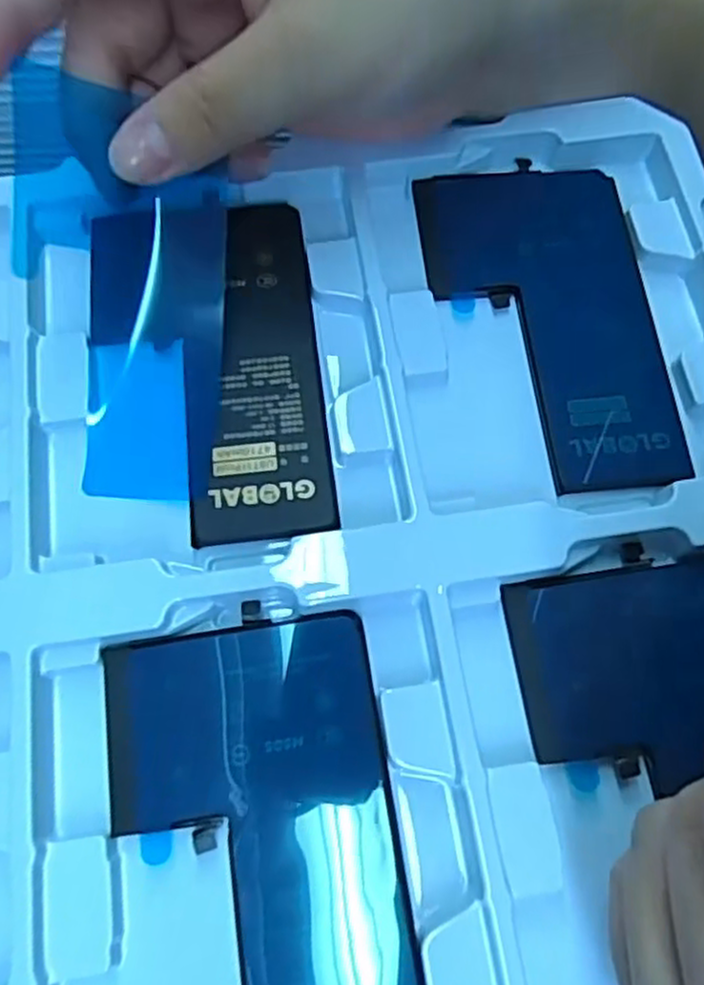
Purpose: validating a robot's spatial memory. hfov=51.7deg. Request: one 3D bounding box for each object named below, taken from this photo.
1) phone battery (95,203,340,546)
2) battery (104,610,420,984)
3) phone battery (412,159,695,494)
[{"bbox_3d":[-0.030,-0.039,0.211,0.046,0.006,0.107,-7,70,-2],"label":"phone battery"},{"bbox_3d":[-0.022,0.085,0.169,0.064,0.005,0.108,-9,70,-2],"label":"battery"},{"bbox_3d":[0.058,-0.053,0.220,0.061,0.005,0.109,-6,70,-1],"label":"phone battery"}]

